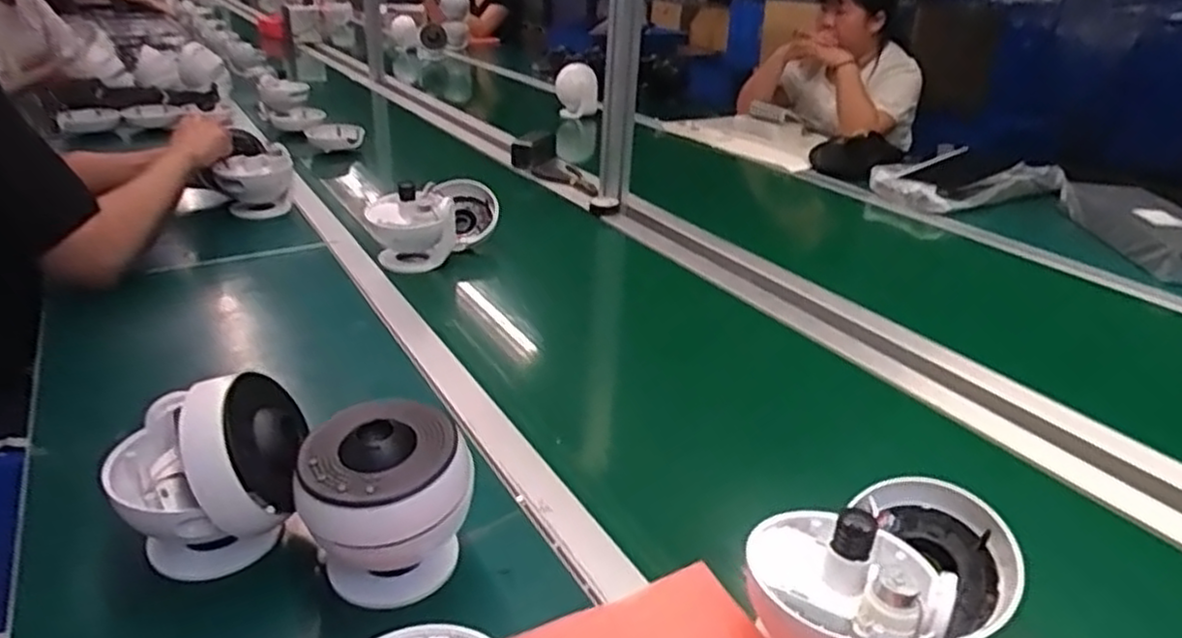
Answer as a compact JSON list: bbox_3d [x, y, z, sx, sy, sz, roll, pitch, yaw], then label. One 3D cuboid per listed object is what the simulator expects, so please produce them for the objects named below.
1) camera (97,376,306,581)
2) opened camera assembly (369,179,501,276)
[{"bbox_3d":[-0.276,0.111,0.535,0.126,0.131,0.114,-8,29,-29],"label":"camera"},{"bbox_3d":[-0.238,-0.143,1.085,0.129,0.091,0.193,19,28,24],"label":"opened camera assembly"}]

